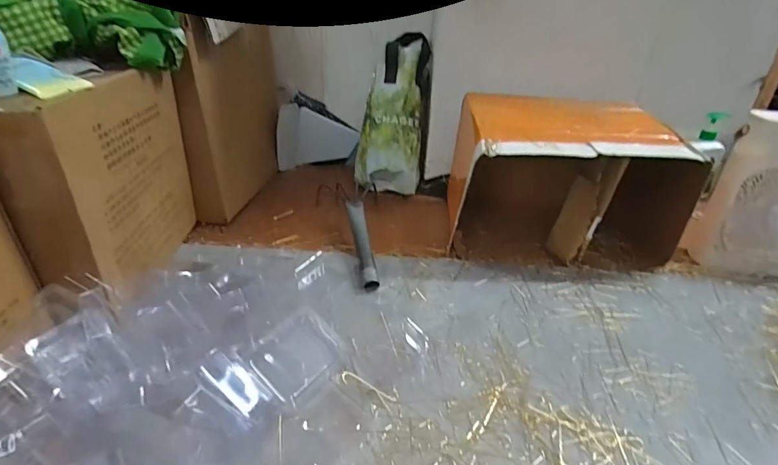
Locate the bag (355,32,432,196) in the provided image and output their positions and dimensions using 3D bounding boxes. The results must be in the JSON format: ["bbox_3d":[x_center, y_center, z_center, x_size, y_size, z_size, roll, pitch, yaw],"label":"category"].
[{"bbox_3d":[0.017,-0.240,0.875,0.127,0.319,0.078,11,6,10],"label":"bag"}]

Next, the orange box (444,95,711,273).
[{"bbox_3d":[0.282,-0.076,0.750,0.343,0.234,0.214,3,31,-3],"label":"orange box"}]

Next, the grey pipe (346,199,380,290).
[{"bbox_3d":[-0.043,0.010,0.691,0.027,0.033,0.209,-2,32,-11],"label":"grey pipe"}]

